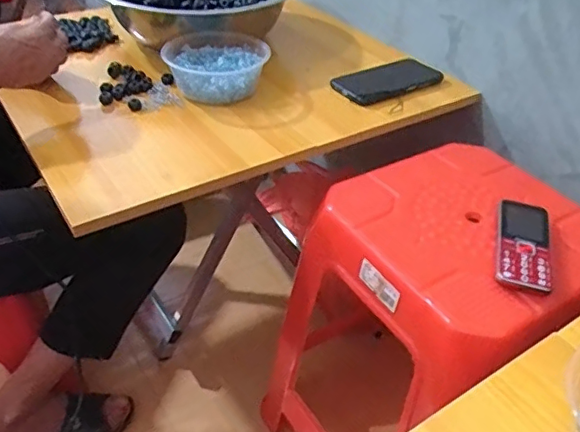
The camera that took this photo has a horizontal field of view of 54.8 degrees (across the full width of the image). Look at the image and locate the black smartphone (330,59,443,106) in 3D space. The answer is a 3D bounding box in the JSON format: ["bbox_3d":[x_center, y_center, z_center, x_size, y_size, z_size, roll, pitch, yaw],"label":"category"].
[{"bbox_3d":[0.145,-0.197,0.810,0.160,0.009,0.072,-23,56,-26],"label":"black smartphone"}]

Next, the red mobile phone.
[{"bbox_3d":[0.240,0.028,0.573,0.050,0.013,0.121,13,41,13],"label":"red mobile phone"}]

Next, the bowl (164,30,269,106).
[{"bbox_3d":[-0.103,-0.203,0.780,0.144,0.063,0.121,4,40,1],"label":"bowl"}]

